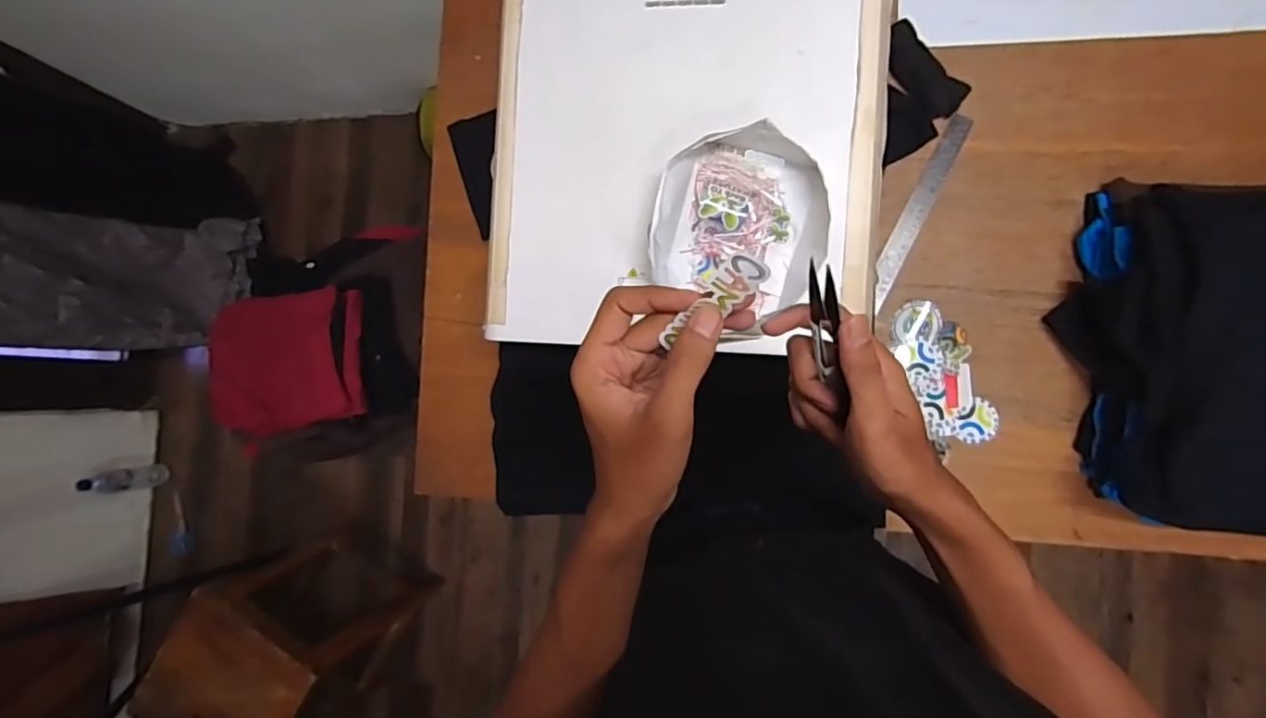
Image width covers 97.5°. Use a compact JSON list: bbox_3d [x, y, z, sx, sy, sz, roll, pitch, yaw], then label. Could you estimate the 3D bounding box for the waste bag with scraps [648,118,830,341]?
[{"bbox_3d":[0.102,-0.130,0.539,0.164,0.052,0.174,-10,84,8],"label":"waste bag with scraps"}]

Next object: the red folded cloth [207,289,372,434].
[{"bbox_3d":[-0.605,0.007,0.966,0.262,0.056,0.228,-10,84,8],"label":"red folded cloth"}]

